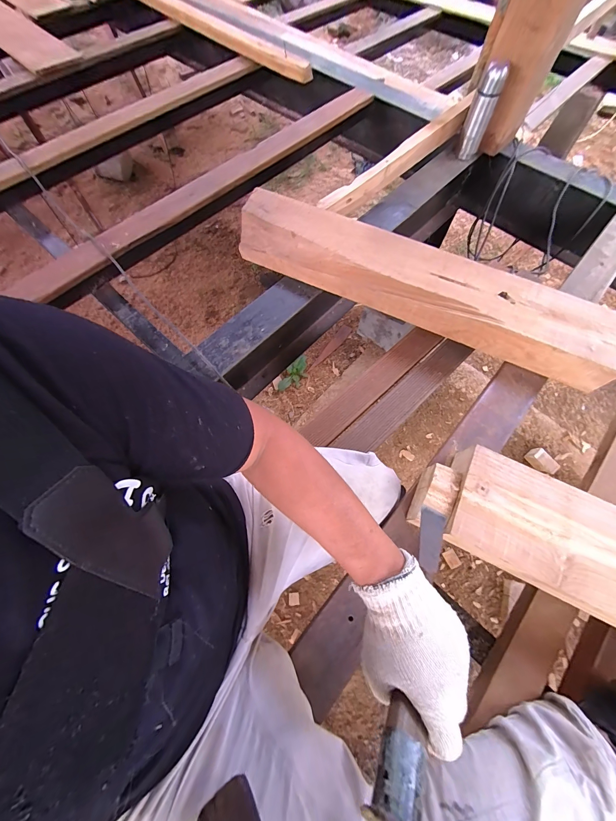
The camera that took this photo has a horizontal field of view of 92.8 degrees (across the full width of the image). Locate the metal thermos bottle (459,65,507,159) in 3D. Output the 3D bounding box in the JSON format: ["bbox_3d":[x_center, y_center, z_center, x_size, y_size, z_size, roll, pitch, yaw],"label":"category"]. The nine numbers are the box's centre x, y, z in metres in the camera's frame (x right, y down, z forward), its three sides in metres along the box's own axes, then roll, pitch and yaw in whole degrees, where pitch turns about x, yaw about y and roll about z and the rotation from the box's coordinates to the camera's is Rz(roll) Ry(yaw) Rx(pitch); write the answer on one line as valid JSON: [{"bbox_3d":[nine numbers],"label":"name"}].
[{"bbox_3d":[0.509,-0.875,0.871,0.068,0.191,0.057,24,69,9],"label":"metal thermos bottle"}]

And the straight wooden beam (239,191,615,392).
[{"bbox_3d":[0.234,-0.301,0.678,0.872,0.081,0.182,26,69,10],"label":"straight wooden beam"}]

